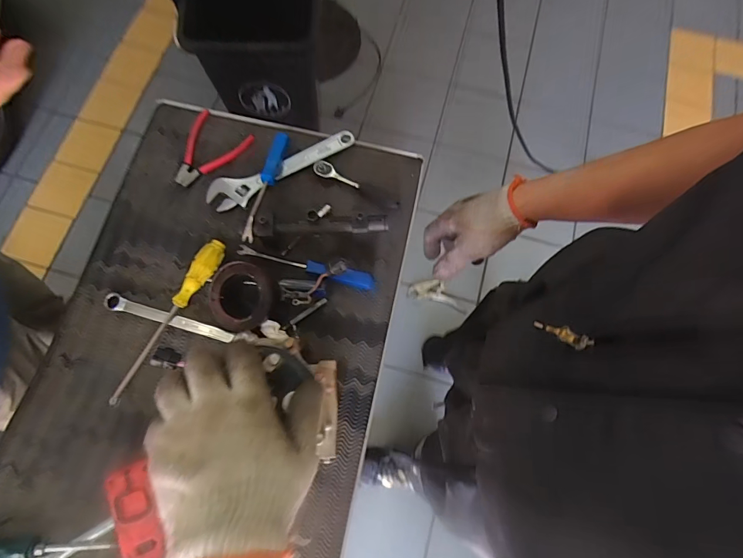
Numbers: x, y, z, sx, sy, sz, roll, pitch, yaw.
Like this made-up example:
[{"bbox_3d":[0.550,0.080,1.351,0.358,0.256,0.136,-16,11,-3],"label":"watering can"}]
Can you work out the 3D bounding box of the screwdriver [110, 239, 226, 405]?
[{"bbox_3d":[-0.276,0.054,0.551,0.026,0.032,0.247,27,74,6],"label":"screwdriver"}]

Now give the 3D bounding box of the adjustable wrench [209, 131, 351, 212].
[{"bbox_3d":[-0.135,-0.168,0.627,0.241,0.013,0.052,-25,76,-9],"label":"adjustable wrench"}]

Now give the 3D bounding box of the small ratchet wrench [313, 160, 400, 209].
[{"bbox_3d":[-0.024,-0.145,0.618,0.144,0.018,0.022,28,74,6],"label":"small ratchet wrench"}]

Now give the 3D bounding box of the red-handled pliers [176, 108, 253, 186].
[{"bbox_3d":[-0.251,-0.194,0.622,0.082,0.027,0.119,24,74,5],"label":"red-handled pliers"}]

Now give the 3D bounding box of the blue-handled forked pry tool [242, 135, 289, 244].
[{"bbox_3d":[-0.158,-0.142,0.594,0.022,0.025,0.189,12,61,1],"label":"blue-handled forked pry tool"}]

